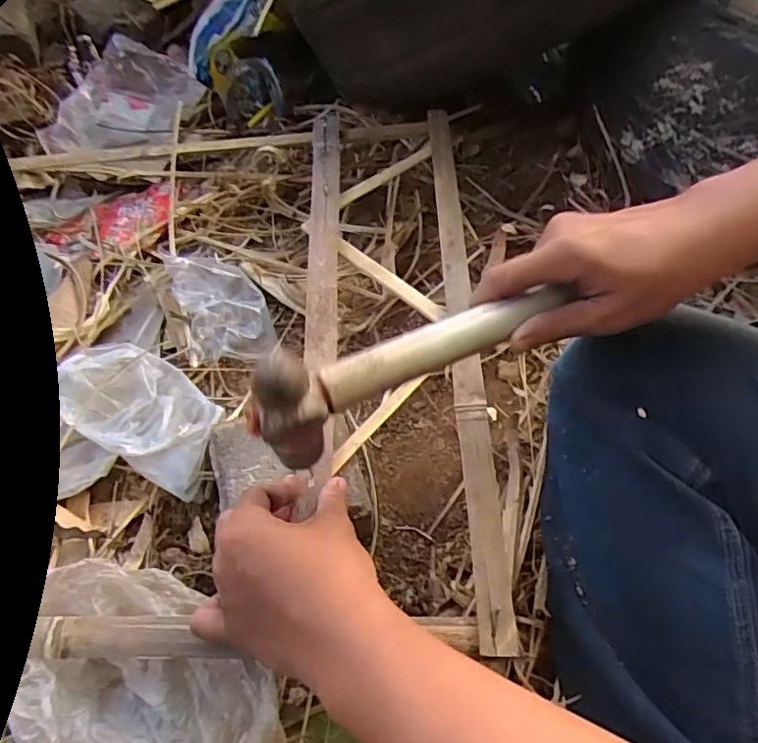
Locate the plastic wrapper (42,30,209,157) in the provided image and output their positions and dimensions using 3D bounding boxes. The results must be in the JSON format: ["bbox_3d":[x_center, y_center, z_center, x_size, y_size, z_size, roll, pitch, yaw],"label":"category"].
[{"bbox_3d":[-0.327,-0.343,0.720,0.145,0.050,0.199,15,57,10],"label":"plastic wrapper"}]

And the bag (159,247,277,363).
[{"bbox_3d":[-0.145,-0.062,0.512,0.075,0.035,0.117,-22,59,-14],"label":"bag"}]

